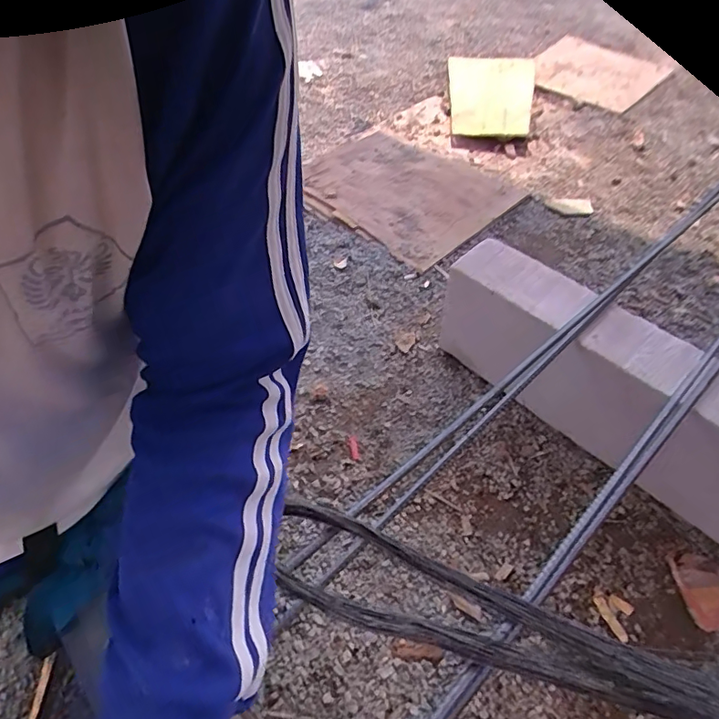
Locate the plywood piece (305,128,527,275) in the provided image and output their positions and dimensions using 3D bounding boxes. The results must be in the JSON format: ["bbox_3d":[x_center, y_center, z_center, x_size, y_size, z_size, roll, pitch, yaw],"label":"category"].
[{"bbox_3d":[0.085,-0.386,1.169,0.310,0.026,0.457,-40,57,-19],"label":"plywood piece"}]

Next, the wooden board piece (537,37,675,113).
[{"bbox_3d":[0.577,-0.735,1.326,0.179,0.027,0.392,-32,50,3],"label":"wooden board piece"}]

